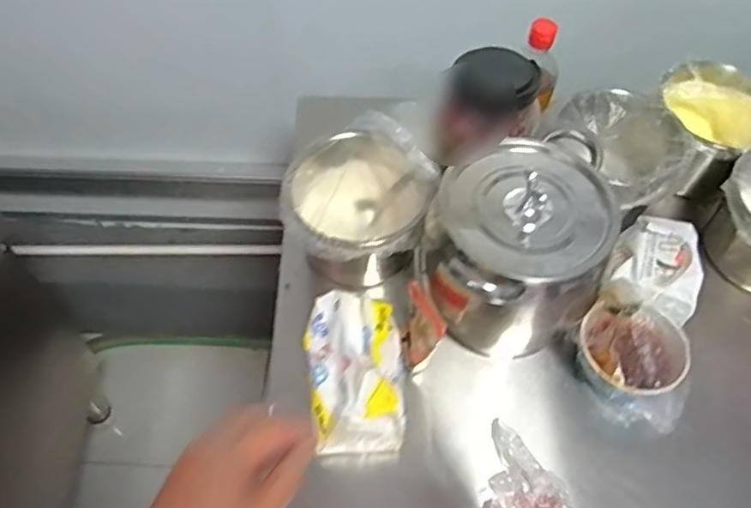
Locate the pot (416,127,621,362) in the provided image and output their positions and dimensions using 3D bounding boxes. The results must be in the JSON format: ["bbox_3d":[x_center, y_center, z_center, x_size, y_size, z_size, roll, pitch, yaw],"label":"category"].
[{"bbox_3d":[0.145,-0.012,0.653,0.173,0.173,0.200,18,63,11],"label":"pot"}]

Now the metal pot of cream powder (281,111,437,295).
[{"bbox_3d":[-0.021,-0.054,0.715,0.159,0.124,0.158,0,61,1],"label":"metal pot of cream powder"}]

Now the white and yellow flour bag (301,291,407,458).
[{"bbox_3d":[-0.020,0.118,0.632,0.097,0.070,0.158,-9,61,-4],"label":"white and yellow flour bag"}]

